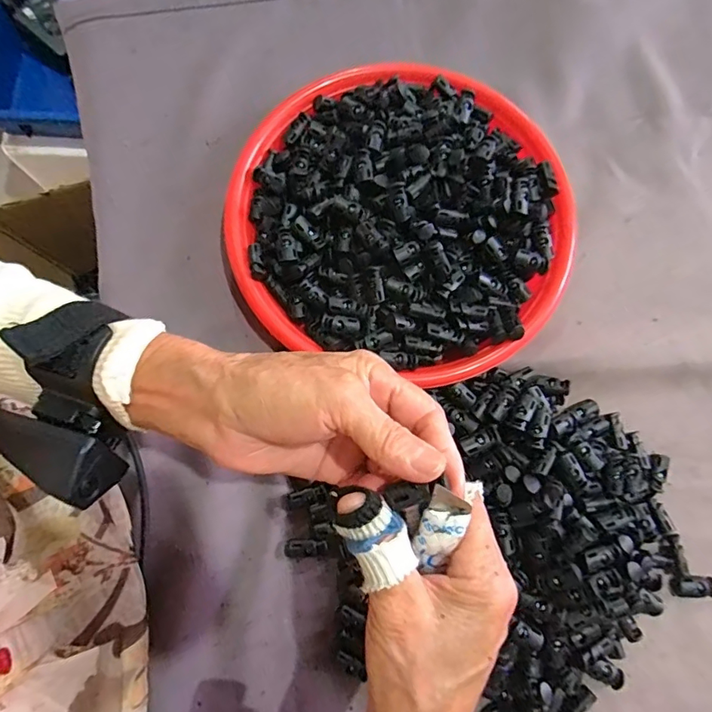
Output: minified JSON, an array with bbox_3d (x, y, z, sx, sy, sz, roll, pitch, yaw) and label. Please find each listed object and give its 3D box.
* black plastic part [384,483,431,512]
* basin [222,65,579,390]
[{"bbox_3d":[0.022,0.060,0.204,0.018,0.006,0.010,-17,79,-4],"label":"black plastic part"},{"bbox_3d":[0.039,-0.113,0.362,0.243,0.042,0.246,0,79,-1],"label":"basin"}]

